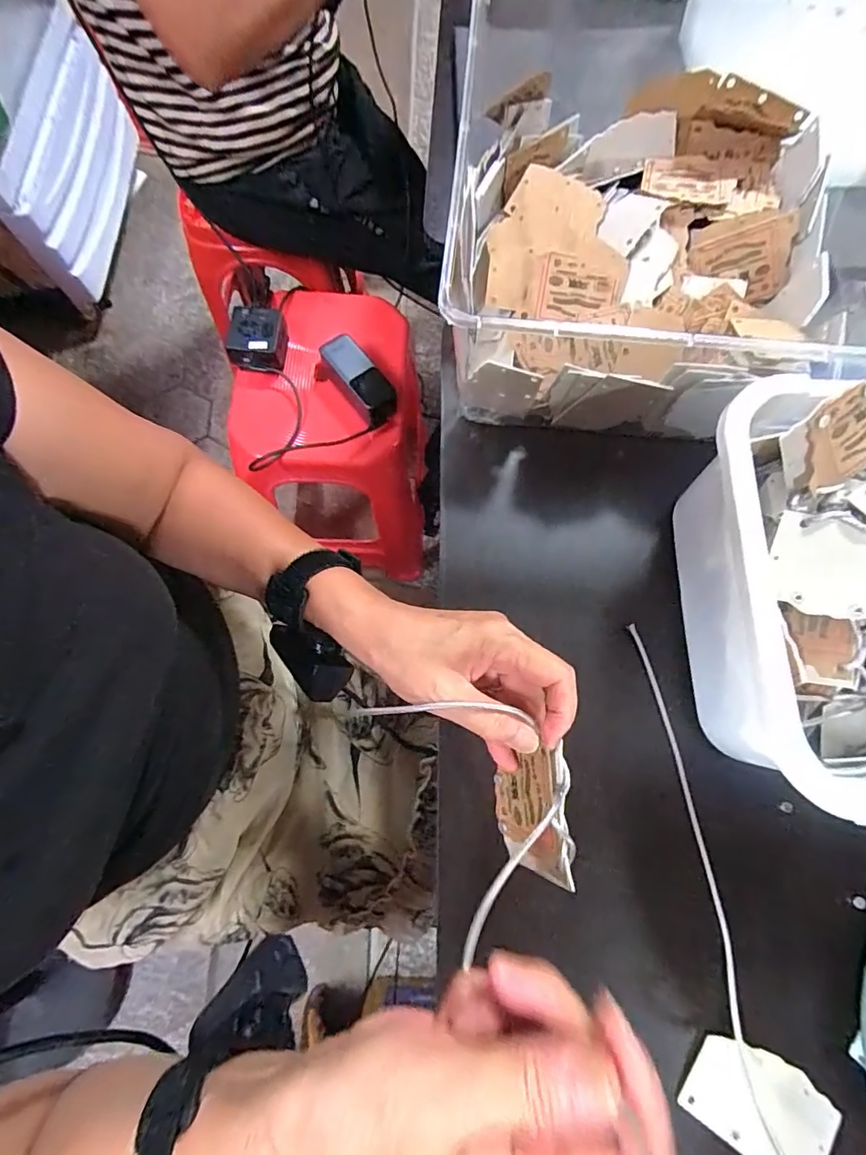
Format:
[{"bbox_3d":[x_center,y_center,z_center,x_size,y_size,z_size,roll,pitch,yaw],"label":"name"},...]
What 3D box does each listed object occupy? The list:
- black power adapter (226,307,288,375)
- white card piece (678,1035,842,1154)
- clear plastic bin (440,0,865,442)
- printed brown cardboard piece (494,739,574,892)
[{"bbox_3d":[-0.262,-0.358,0.750,0.083,0.044,0.076,8,74,2],"label":"black power adapter"},{"bbox_3d":[0.200,0.322,0.303,0.086,0.005,0.054,31,72,9],"label":"white card piece"},{"bbox_3d":[0.164,-0.261,0.406,0.290,0.149,0.306,7,74,2],"label":"clear plastic bin"},{"bbox_3d":[0.058,0.140,0.298,0.011,0.055,0.074,-6,85,-33],"label":"printed brown cardboard piece"}]

